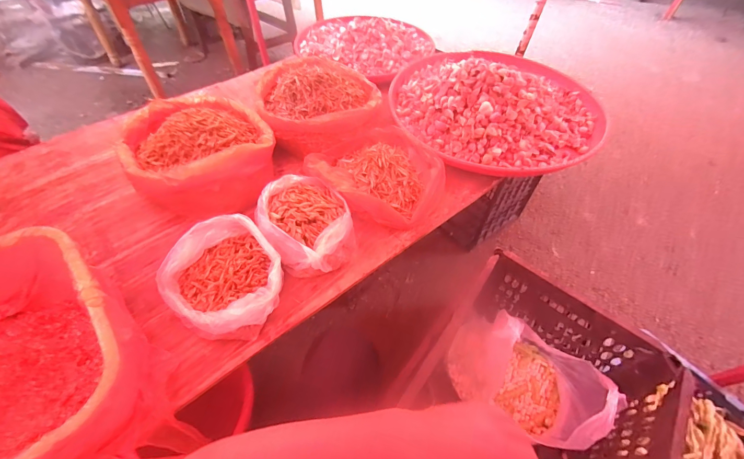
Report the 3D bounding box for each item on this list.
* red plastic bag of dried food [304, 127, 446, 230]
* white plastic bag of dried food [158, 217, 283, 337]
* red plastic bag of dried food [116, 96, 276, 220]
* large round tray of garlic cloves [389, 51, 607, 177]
[{"bbox_3d":[0.021,-0.145,0.768,0.297,0.070,0.254,33,59,23],"label":"red plastic bag of dried food"},{"bbox_3d":[-0.264,0.085,0.595,0.207,0.069,0.193,27,56,20],"label":"white plastic bag of dried food"},{"bbox_3d":[-0.394,-0.184,0.759,0.300,0.113,0.346,-20,54,-15],"label":"red plastic bag of dried food"},{"bbox_3d":[0.360,-0.404,0.933,0.579,0.128,0.603,0,52,0],"label":"large round tray of garlic cloves"}]

